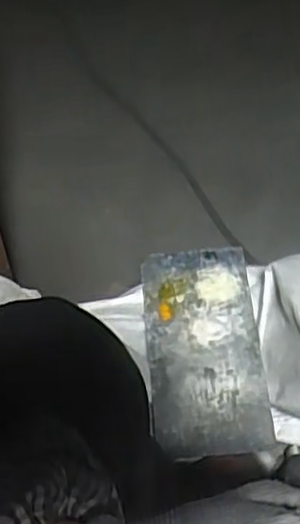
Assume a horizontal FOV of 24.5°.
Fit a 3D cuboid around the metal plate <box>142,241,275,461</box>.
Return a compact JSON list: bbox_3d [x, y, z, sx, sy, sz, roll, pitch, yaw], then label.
[{"bbox_3d":[0.056,0.090,0.734,0.118,0.011,0.226,-5,59,2],"label":"metal plate"}]

